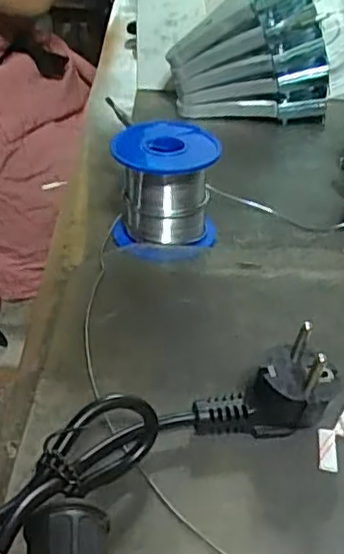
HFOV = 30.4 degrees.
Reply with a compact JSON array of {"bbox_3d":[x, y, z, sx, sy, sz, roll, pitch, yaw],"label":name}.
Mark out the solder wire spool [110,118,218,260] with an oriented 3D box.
[{"bbox_3d":[-0.005,-0.055,0.394,0.064,0.061,0.065,1,36,-1],"label":"solder wire spool"}]

